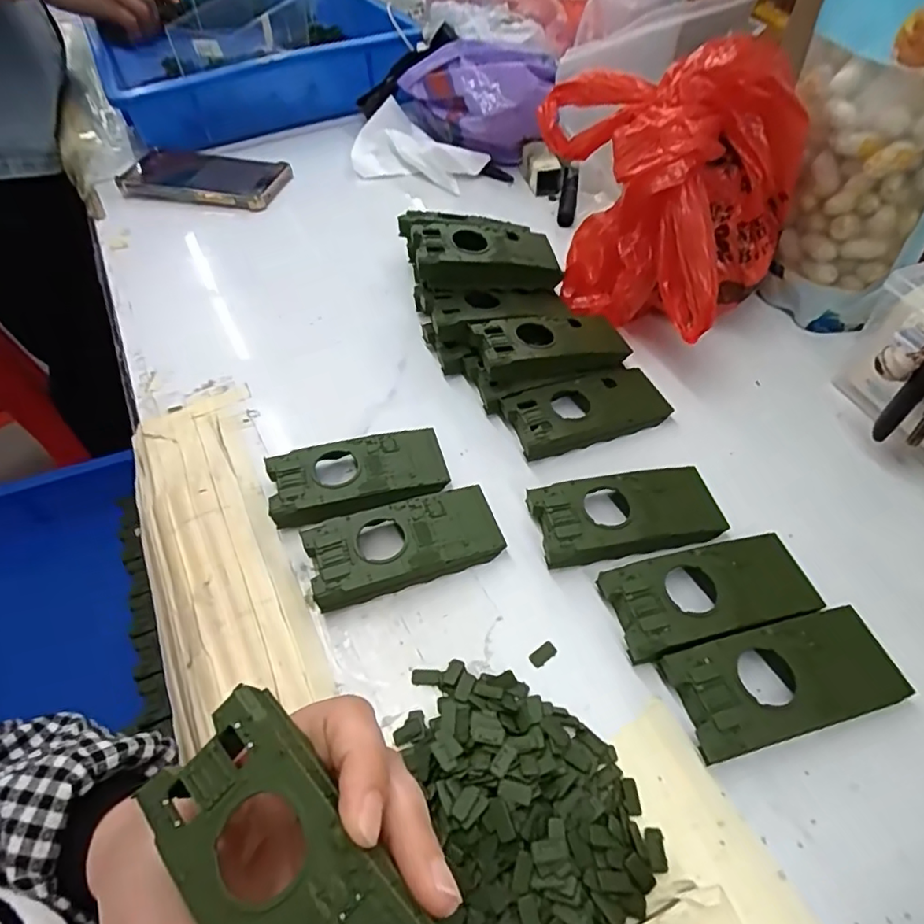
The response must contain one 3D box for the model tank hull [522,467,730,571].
[{"bbox_3d":[0.094,0.031,0.322,0.104,0.019,0.049,-10,52,-6],"label":"model tank hull"}]

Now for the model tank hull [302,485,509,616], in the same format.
[{"bbox_3d":[-0.032,0.046,0.316,0.103,0.020,0.047,-16,53,-10],"label":"model tank hull"}]

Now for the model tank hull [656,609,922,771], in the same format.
[{"bbox_3d":[0.151,0.101,0.264,0.105,0.019,0.045,-13,52,-8],"label":"model tank hull"}]

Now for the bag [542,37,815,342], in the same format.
[{"bbox_3d":[0.133,-0.178,0.388,0.104,0.172,0.155,-36,59,-23],"label":"bag"}]

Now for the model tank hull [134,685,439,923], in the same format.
[{"bbox_3d":[-0.047,0.115,0.155,0.046,0.012,0.104,-36,61,-23],"label":"model tank hull"}]

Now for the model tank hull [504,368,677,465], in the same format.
[{"bbox_3d":[0.082,-0.034,0.375,0.102,0.020,0.047,-16,53,-10],"label":"model tank hull"}]

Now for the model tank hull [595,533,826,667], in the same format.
[{"bbox_3d":[0.127,0.068,0.291,0.105,0.020,0.047,-14,52,-8],"label":"model tank hull"}]

